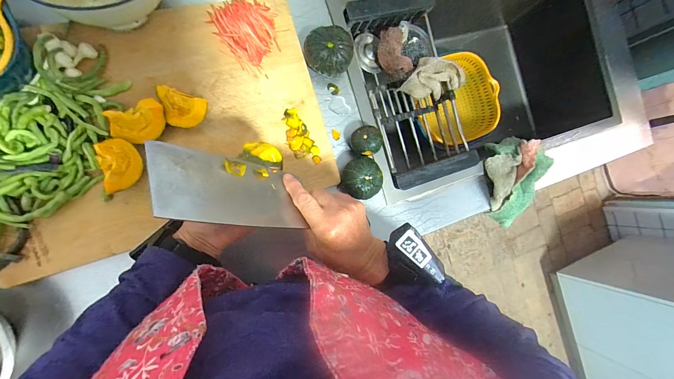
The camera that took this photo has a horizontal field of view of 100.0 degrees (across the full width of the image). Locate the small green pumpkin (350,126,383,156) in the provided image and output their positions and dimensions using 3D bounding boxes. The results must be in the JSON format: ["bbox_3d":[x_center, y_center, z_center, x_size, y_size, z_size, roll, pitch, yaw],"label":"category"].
[{"bbox_3d":[0.050,-0.085,0.505,0.049,0.046,0.051,1,86,-9],"label":"small green pumpkin"}]

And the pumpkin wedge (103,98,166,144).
[{"bbox_3d":[-0.277,-0.094,0.396,0.068,0.022,0.054,-25,132,-20],"label":"pumpkin wedge"}]

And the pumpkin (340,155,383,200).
[{"bbox_3d":[0.042,-0.019,0.503,0.070,0.053,0.070,1,86,-9],"label":"pumpkin"}]

